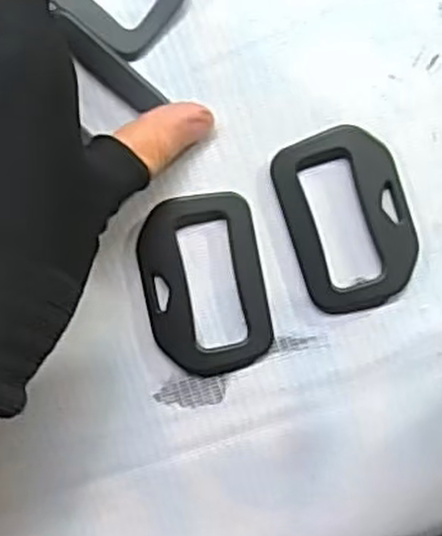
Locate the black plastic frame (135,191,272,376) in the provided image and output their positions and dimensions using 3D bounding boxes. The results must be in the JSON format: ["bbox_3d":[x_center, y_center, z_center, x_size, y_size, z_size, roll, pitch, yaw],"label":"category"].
[{"bbox_3d":[-0.006,0.006,0.268,0.041,0.005,0.063,-11,93,2],"label":"black plastic frame"}]

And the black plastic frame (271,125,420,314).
[{"bbox_3d":[0.045,-0.017,0.265,0.042,0.006,0.062,-18,92,2],"label":"black plastic frame"}]

